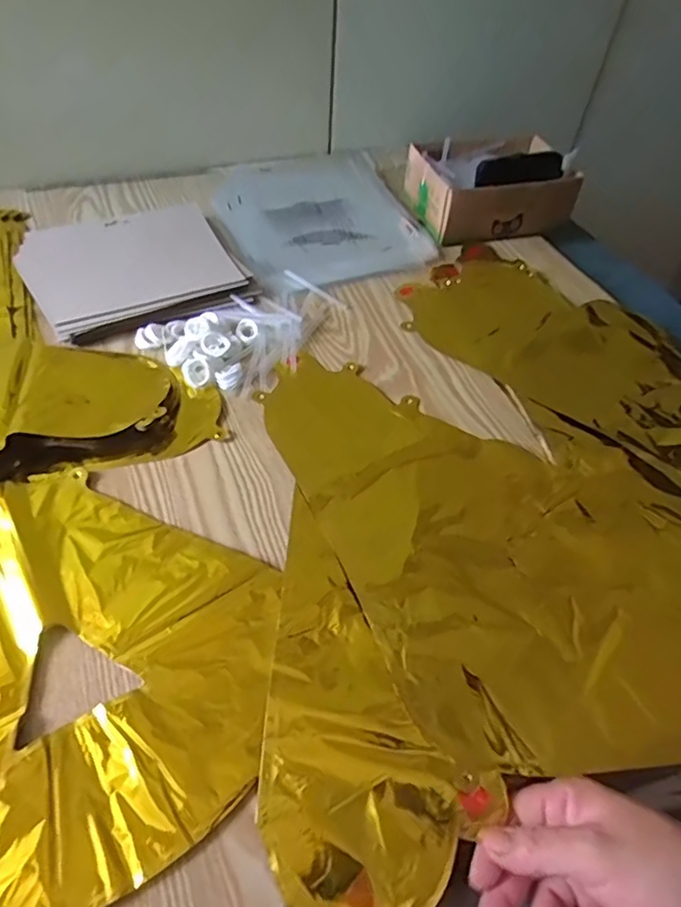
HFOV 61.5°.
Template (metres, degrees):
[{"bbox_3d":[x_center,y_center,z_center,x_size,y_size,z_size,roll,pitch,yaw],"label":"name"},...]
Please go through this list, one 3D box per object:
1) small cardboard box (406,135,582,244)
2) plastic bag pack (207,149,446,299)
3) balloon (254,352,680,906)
[{"bbox_3d":[0.188,-0.346,0.723,0.187,0.080,0.134,-15,54,-16],"label":"small cardboard box"},{"bbox_3d":[-0.025,-0.317,0.725,0.257,0.028,0.290,-17,55,-18],"label":"plastic bag pack"},{"bbox_3d":[0.124,0.071,0.438,0.377,0.021,0.402,-5,52,-10],"label":"balloon"}]

